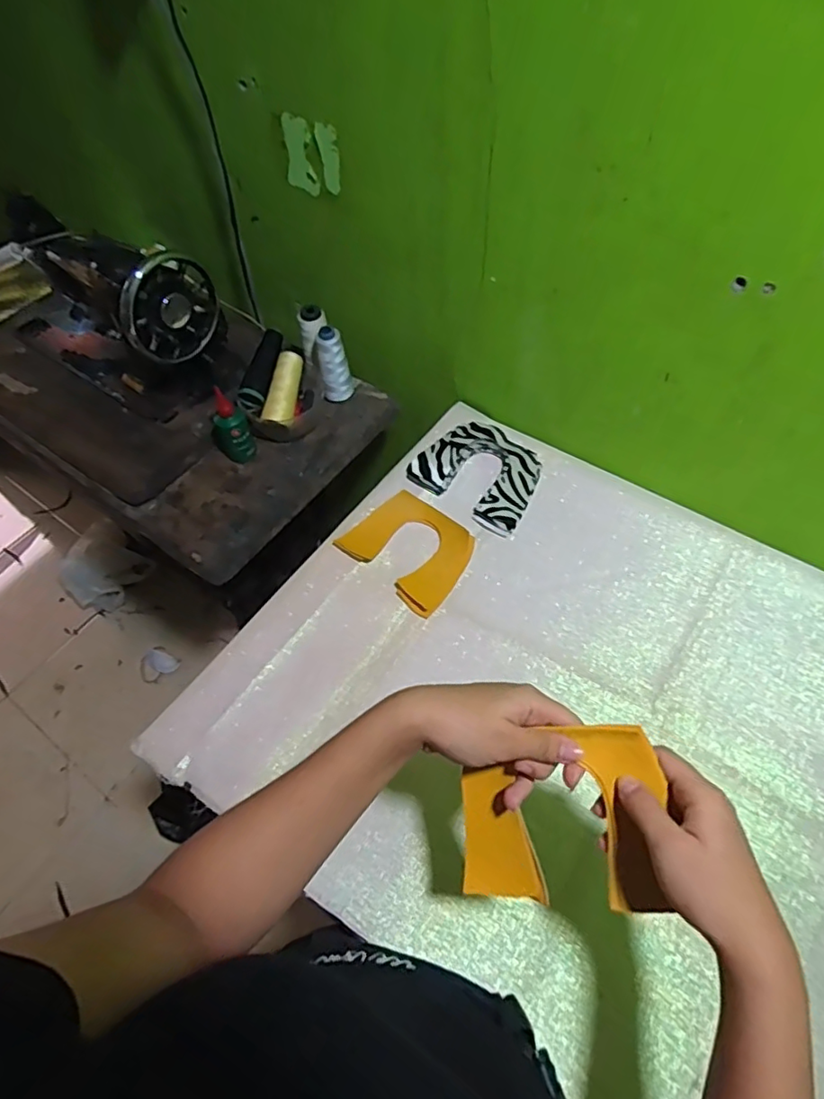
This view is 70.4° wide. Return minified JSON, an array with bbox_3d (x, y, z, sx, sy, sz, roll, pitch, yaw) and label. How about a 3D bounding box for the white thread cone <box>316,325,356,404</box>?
[{"bbox_3d":[-0.111,-0.261,0.848,0.041,0.119,0.039,-6,58,0],"label":"white thread cone"}]

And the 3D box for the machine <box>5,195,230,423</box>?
[{"bbox_3d":[-0.469,-0.371,0.860,0.408,0.210,0.155,32,65,21],"label":"machine"}]

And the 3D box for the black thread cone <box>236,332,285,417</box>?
[{"bbox_3d":[-0.211,-0.249,0.835,0.035,0.041,0.148,5,58,7],"label":"black thread cone"}]

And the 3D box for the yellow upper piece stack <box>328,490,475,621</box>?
[{"bbox_3d":[0.000,-0.004,0.716,0.140,0.012,0.121,35,66,22],"label":"yellow upper piece stack"}]

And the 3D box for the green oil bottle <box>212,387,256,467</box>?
[{"bbox_3d":[-0.248,-0.166,0.793,0.049,0.088,0.041,-25,60,-12],"label":"green oil bottle"}]

